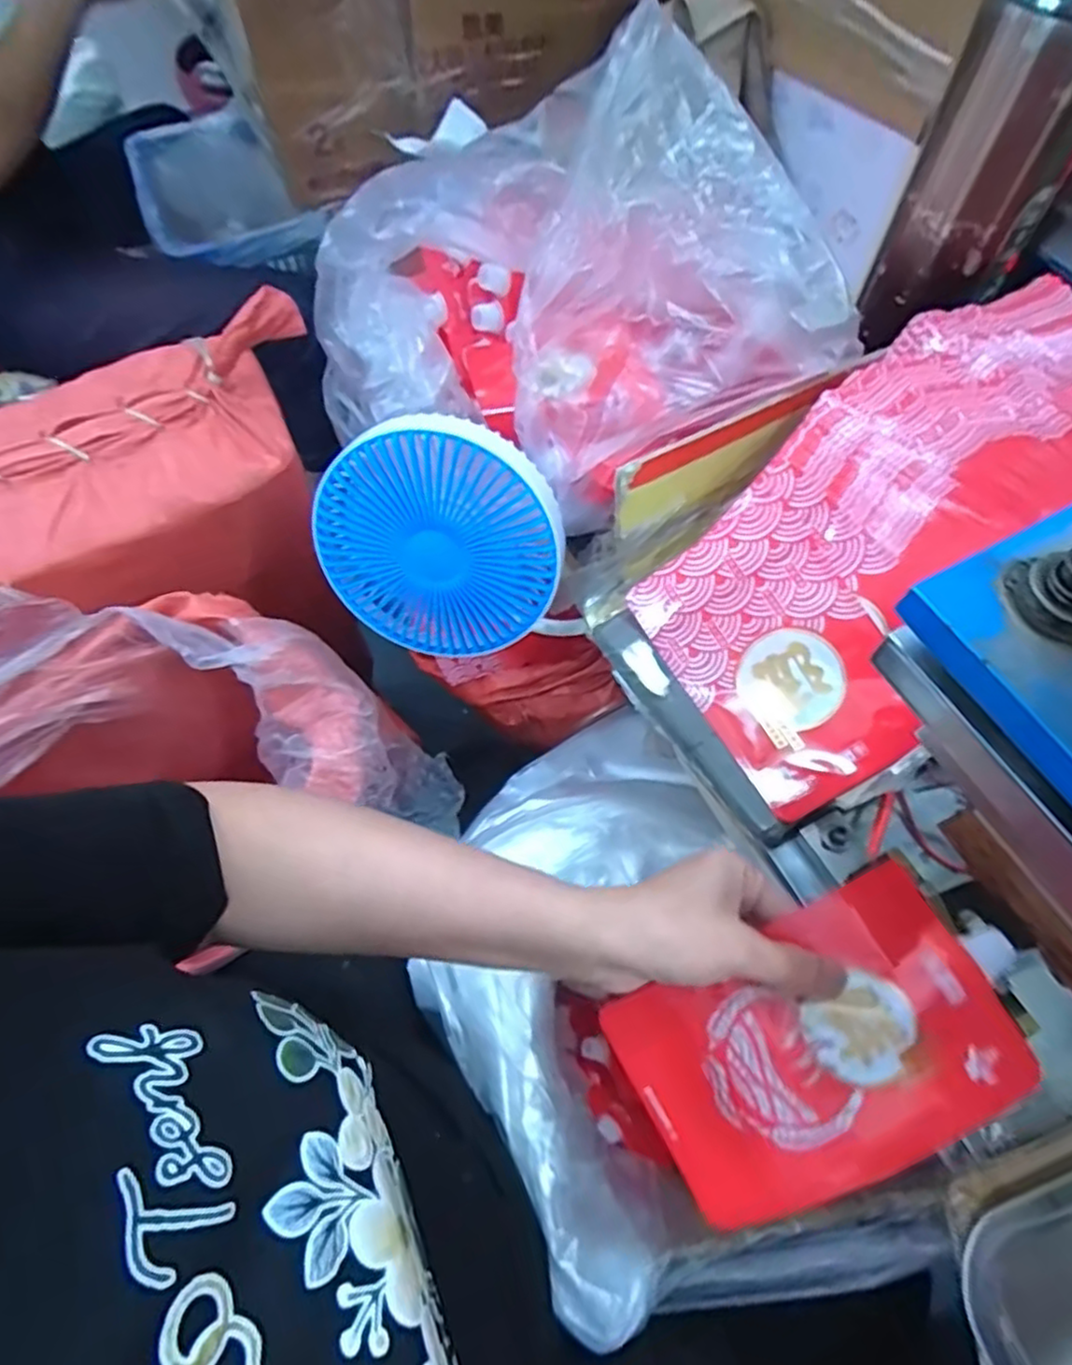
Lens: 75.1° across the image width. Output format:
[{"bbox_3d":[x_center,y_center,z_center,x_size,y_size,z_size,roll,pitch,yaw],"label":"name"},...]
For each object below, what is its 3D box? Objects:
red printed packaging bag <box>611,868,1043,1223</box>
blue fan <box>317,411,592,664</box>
[{"bbox_3d":[0.137,0.175,0.334,0.182,0.019,0.113,-30,77,7],"label":"red printed packaging bag"},{"bbox_3d":[-0.061,-0.091,0.478,0.159,0.180,0.057,-3,35,12],"label":"blue fan"}]

